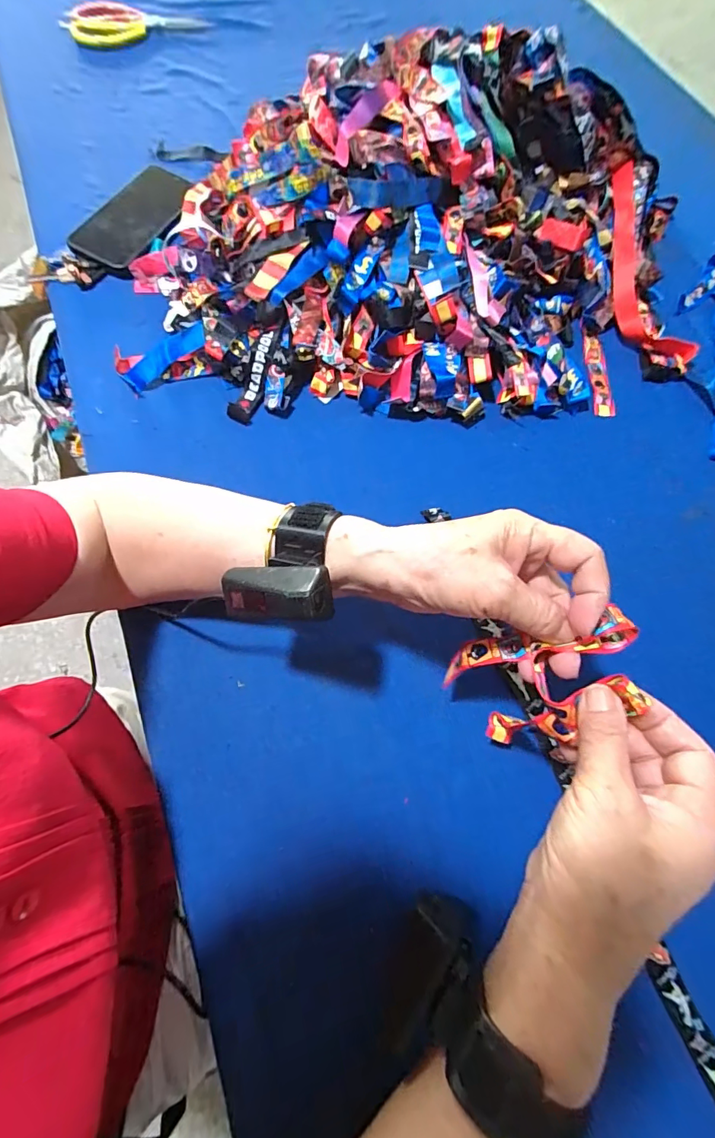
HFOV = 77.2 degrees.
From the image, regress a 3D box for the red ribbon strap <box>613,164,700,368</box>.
[{"bbox_3d":[0.312,-0.342,0.500,0.063,0.021,0.242,-6,82,-5],"label":"red ribbon strap"}]

